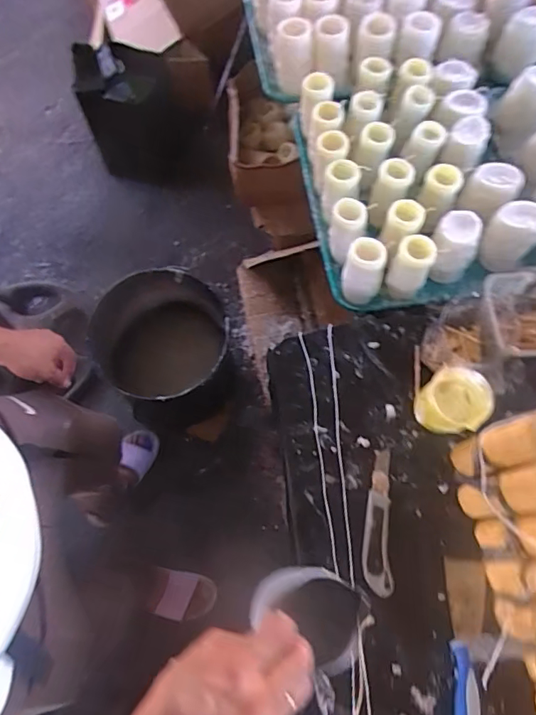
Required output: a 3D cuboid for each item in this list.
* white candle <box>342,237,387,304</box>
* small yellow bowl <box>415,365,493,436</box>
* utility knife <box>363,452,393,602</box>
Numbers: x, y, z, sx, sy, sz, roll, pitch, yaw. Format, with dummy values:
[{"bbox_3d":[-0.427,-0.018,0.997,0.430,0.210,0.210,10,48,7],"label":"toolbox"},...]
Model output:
[{"bbox_3d":[0.147,-0.132,0.766,0.059,0.105,0.053,1,68,1],"label":"white candle"},{"bbox_3d":[0.243,0.064,0.653,0.086,0.094,0.070,34,72,13],"label":"small yellow bowl"},{"bbox_3d":[0.143,0.212,0.648,0.036,0.013,0.178,4,68,2],"label":"utility knife"}]

